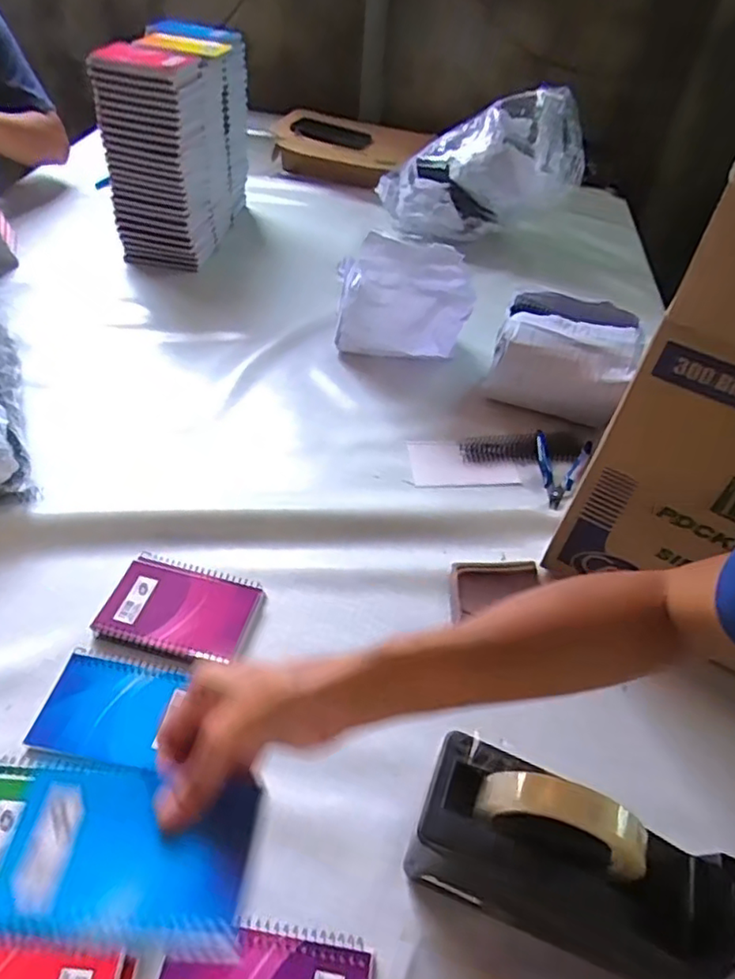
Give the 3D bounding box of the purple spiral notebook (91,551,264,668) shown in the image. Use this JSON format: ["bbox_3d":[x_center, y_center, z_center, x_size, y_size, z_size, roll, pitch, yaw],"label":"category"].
[{"bbox_3d":[-0.173,0.107,0.572,0.132,0.014,0.096,14,45,7],"label":"purple spiral notebook"}]

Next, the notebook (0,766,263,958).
[{"bbox_3d":[-0.127,0.192,0.325,0.126,0.015,0.080,6,45,-1],"label":"notebook"}]

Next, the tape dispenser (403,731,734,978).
[{"bbox_3d":[0.130,0.241,0.401,0.191,0.128,0.075,19,46,12],"label":"tape dispenser"}]

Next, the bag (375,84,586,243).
[{"bbox_3d":[0.207,-0.587,1.111,0.365,0.242,0.169,10,45,4],"label":"bag"}]

